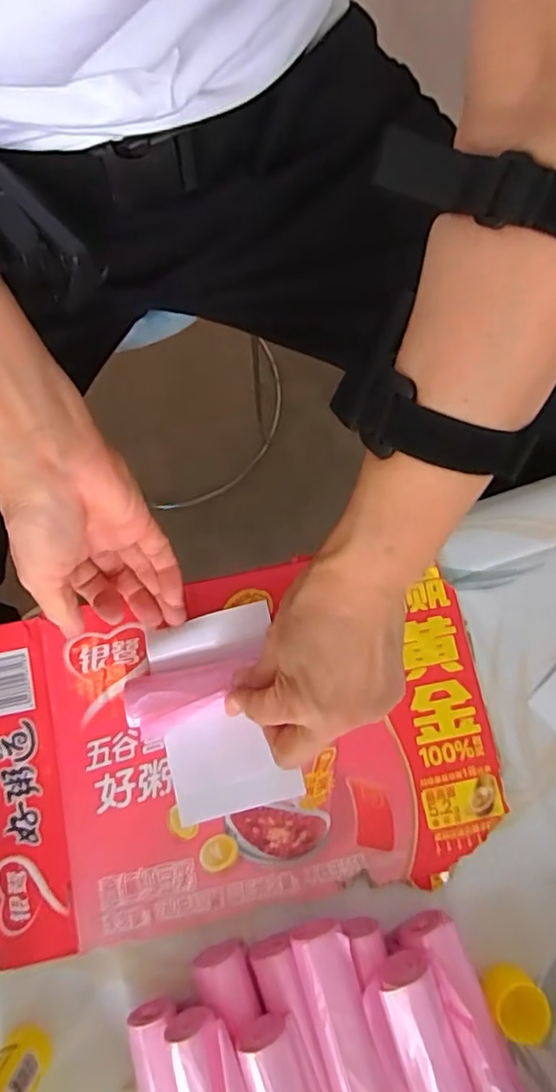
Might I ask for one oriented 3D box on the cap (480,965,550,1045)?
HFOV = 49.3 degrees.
[{"bbox_3d":[0.135,0.261,0.347,0.030,0.029,0.029,0,79,-1],"label":"cap"}]

